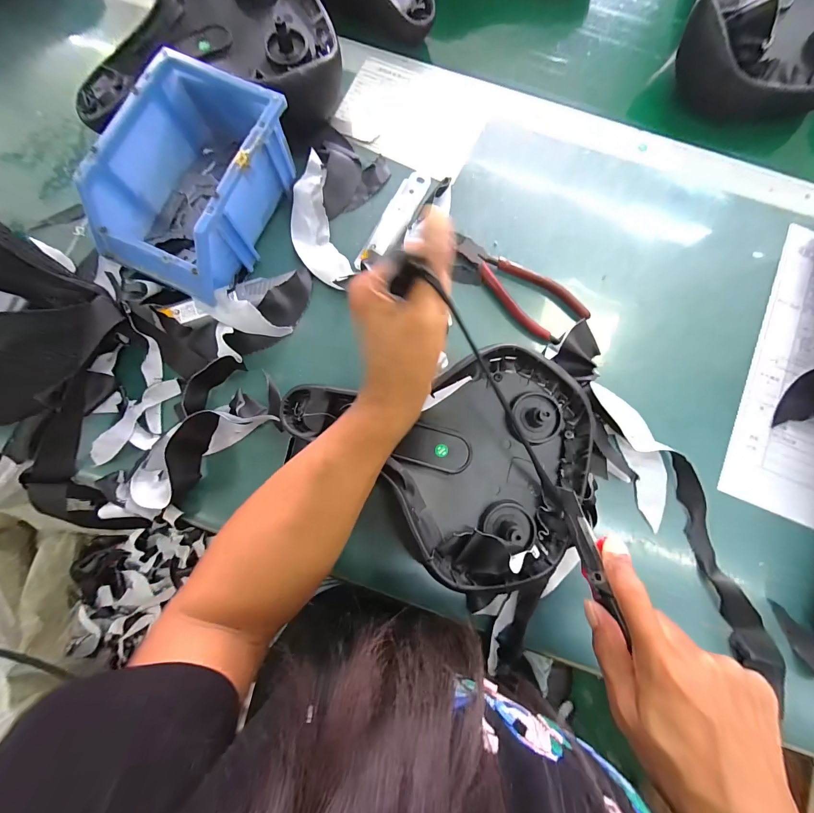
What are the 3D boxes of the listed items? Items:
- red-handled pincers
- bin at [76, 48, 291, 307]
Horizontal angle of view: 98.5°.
[{"bbox_3d":[0.108,-0.121,0.347,0.141,0.015,0.054,43,83,6],"label":"red-handled pincers"},{"bbox_3d":[-0.190,-0.197,0.318,0.118,0.075,0.176,25,81,3],"label":"bin"}]

